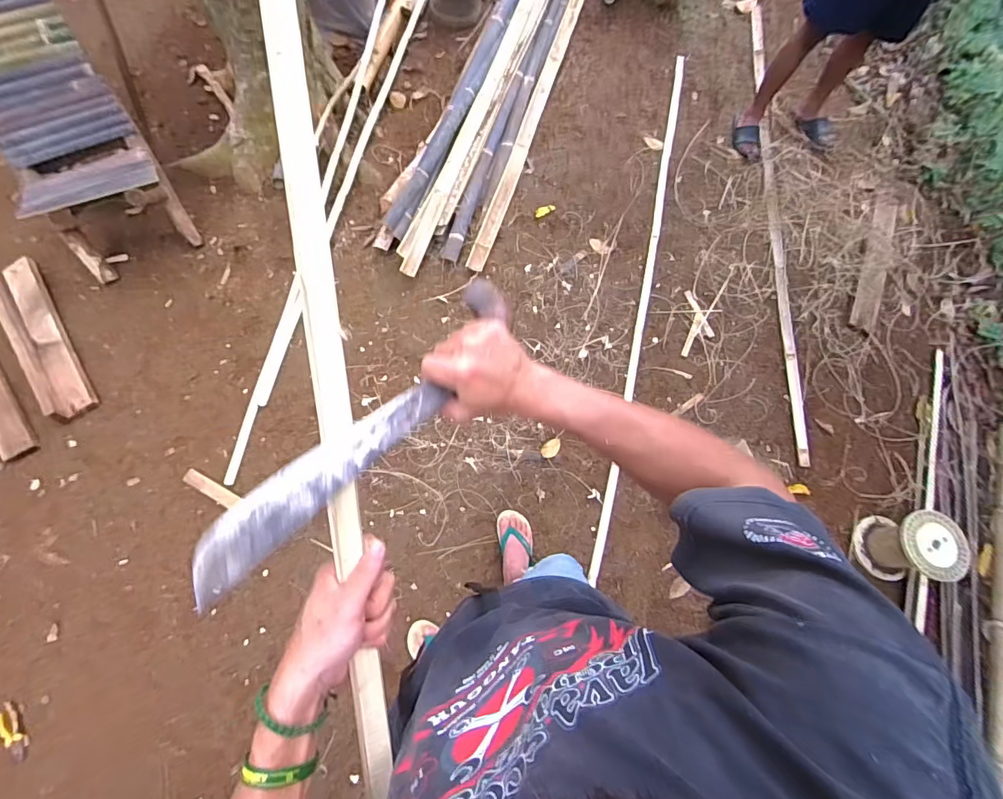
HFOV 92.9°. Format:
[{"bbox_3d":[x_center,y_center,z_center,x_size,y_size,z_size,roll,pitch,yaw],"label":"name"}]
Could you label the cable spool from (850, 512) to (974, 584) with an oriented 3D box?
[{"bbox_3d":[1.195,0.426,1.384,0.170,0.218,0.182,2,71,-4],"label":"cable spool"}]

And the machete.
[{"bbox_3d":[-0.108,0.012,0.433,0.057,0.030,0.376,35,58,10],"label":"machete"}]

